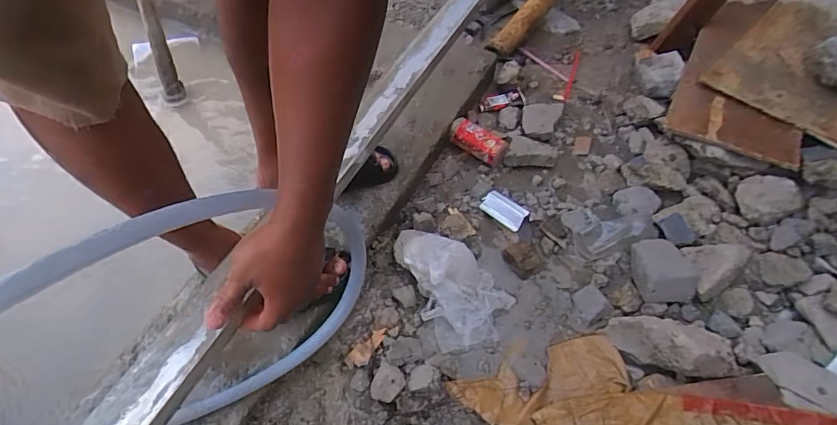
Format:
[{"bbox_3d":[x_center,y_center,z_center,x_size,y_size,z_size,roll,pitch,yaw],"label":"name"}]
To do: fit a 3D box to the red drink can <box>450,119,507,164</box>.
[{"bbox_3d":[0.122,-0.145,0.972,0.120,0.049,0.054,31,59,20],"label":"red drink can"}]

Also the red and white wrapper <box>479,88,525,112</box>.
[{"bbox_3d":[0.197,-0.271,1.118,0.110,0.013,0.061,-7,54,-7],"label":"red and white wrapper"}]

